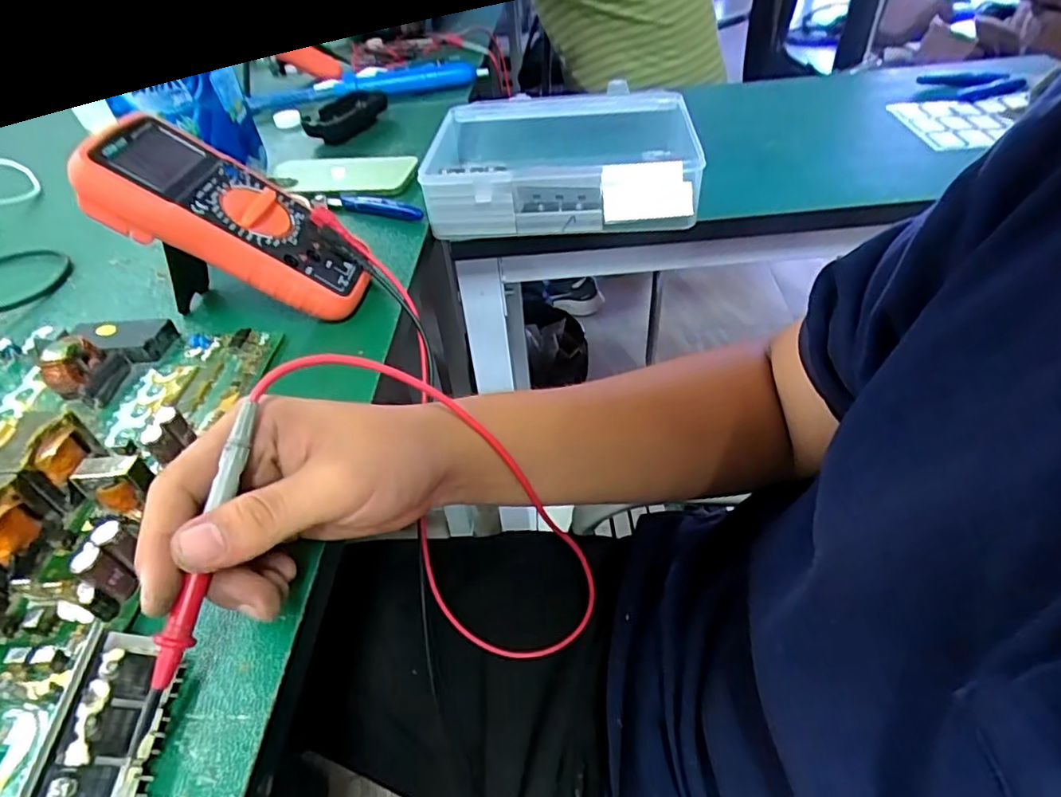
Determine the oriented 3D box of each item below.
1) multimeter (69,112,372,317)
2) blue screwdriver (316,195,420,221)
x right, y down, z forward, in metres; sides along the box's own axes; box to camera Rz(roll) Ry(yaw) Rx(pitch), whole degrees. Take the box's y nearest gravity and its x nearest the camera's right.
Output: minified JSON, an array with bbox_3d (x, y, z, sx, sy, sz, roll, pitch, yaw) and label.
[{"bbox_3d":[-0.187,-0.108,0.385,0.170,0.039,0.082,30,41,-17],"label":"multimeter"},{"bbox_3d":[-0.139,-0.168,0.519,0.115,0.014,0.014,17,47,22],"label":"blue screwdriver"}]

